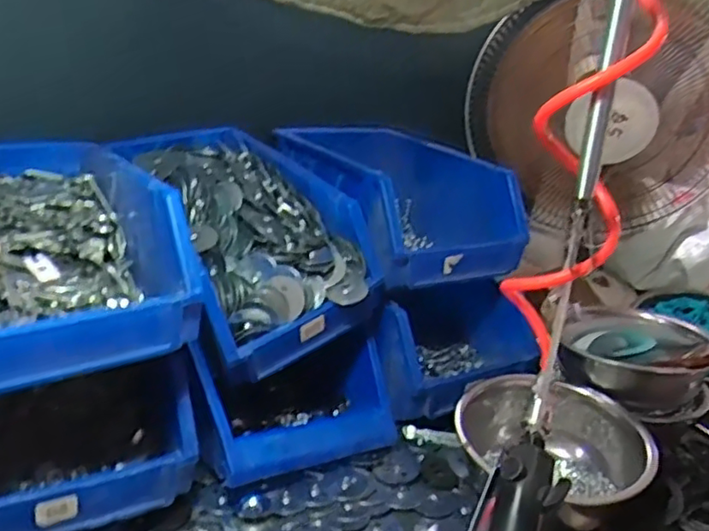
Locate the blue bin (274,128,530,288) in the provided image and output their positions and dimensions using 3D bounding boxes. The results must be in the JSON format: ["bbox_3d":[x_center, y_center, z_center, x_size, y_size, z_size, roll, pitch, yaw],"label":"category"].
[{"bbox_3d":[0.047,-0.086,0.850,0.214,0.128,0.319,-4,20,-24],"label":"blue bin"}]

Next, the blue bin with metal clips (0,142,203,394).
[{"bbox_3d":[-0.291,-0.024,0.589,0.197,0.114,0.341,-8,22,-32],"label":"blue bin with metal clips"}]

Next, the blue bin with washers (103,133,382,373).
[{"bbox_3d":[-0.130,-0.034,0.746,0.201,0.172,0.318,-8,22,-32],"label":"blue bin with washers"}]

